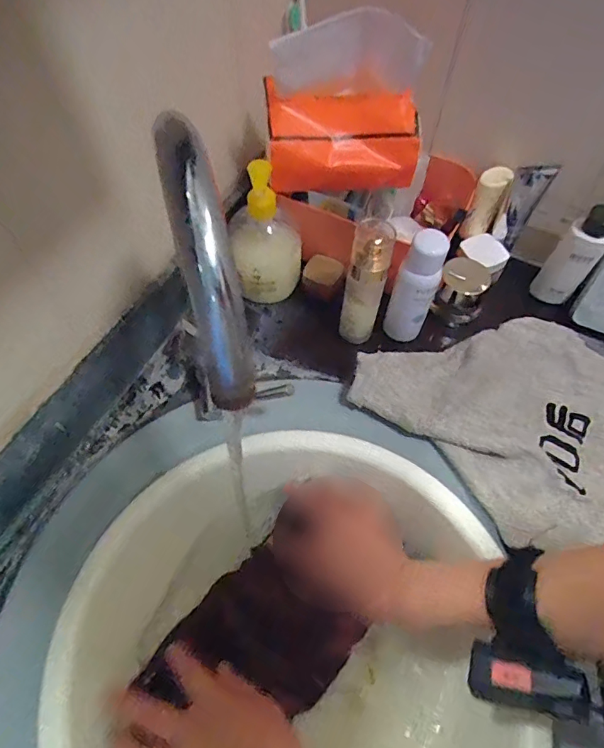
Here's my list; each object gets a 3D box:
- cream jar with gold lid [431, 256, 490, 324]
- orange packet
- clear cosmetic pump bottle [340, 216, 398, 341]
[{"bbox_3d":[0.194,-0.101,0.578,0.060,0.053,0.065,25,62,13],"label":"cream jar with gold lid"},{"bbox_3d":[0.041,-0.233,0.485,0.148,0.083,0.049,-2,59,-2],"label":"orange packet"},{"bbox_3d":[0.068,-0.090,0.512,0.040,0.157,0.042,16,60,8],"label":"clear cosmetic pump bottle"}]

